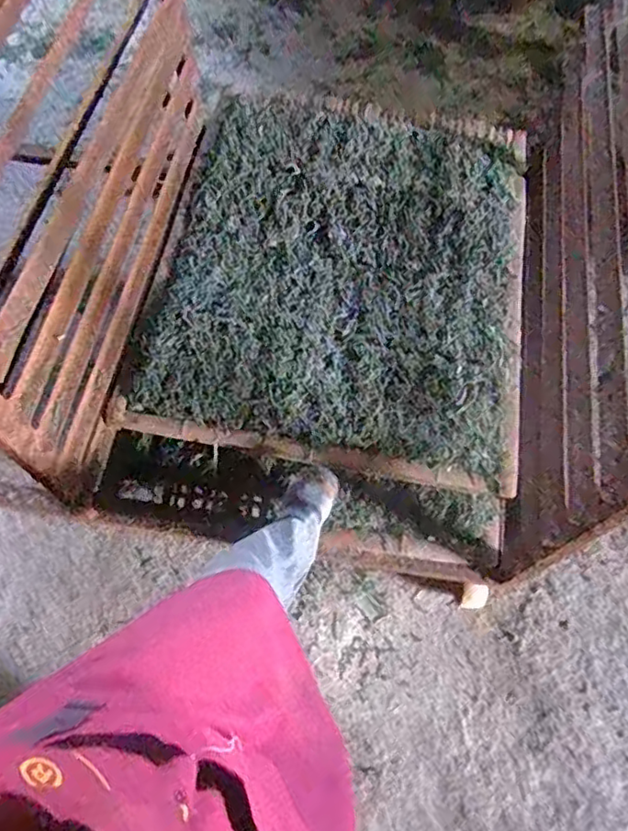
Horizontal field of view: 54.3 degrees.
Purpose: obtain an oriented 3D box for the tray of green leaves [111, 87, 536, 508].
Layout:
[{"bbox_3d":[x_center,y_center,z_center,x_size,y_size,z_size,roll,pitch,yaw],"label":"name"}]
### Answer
[{"bbox_3d":[0.067,-0.333,1.349,0.756,0.062,0.974,10,64,4],"label":"tray of green leaves"}]

